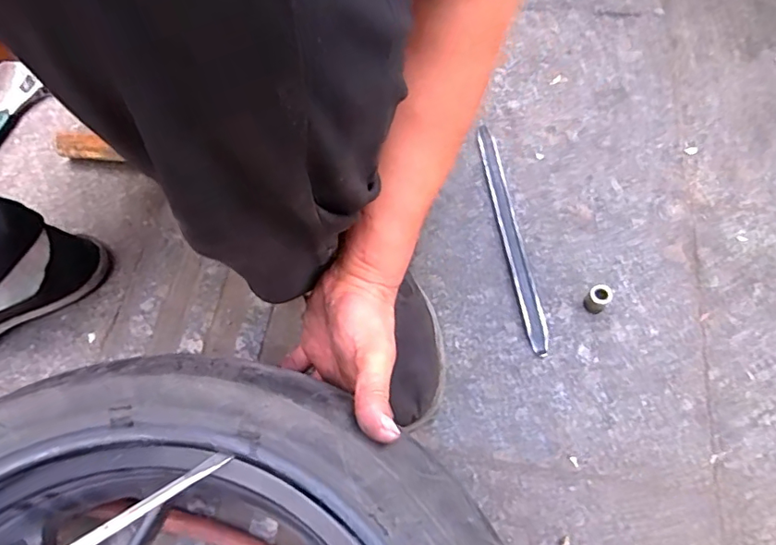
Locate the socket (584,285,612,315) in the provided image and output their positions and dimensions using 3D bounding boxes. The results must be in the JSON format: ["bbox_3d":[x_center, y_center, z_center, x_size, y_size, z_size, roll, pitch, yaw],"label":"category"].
[{"bbox_3d":[0.210,0.026,0.529,0.020,0.033,0.021,-1,65,3],"label":"socket"}]

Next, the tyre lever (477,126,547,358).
[{"bbox_3d":[0.134,-0.046,0.577,0.021,0.010,0.275,-9,65,0],"label":"tyre lever"}]

